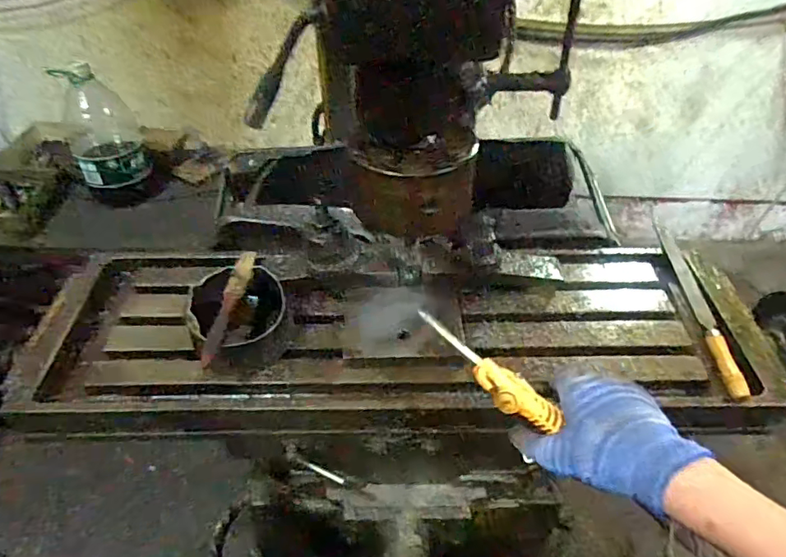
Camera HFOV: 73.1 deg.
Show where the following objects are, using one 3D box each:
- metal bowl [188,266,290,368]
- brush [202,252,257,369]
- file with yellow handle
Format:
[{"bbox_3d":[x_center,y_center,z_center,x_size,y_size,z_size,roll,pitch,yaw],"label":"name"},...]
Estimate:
[{"bbox_3d":[-0.164,0.045,0.579,0.107,0.075,0.109,-11,46,-11],"label":"metal bowl"},{"bbox_3d":[-0.174,0.028,0.565,0.019,0.010,0.143,8,57,7],"label":"brush"},{"bbox_3d":[0.365,0.015,0.642,0.026,0.023,0.309,3,45,3],"label":"file with yellow handle"}]

